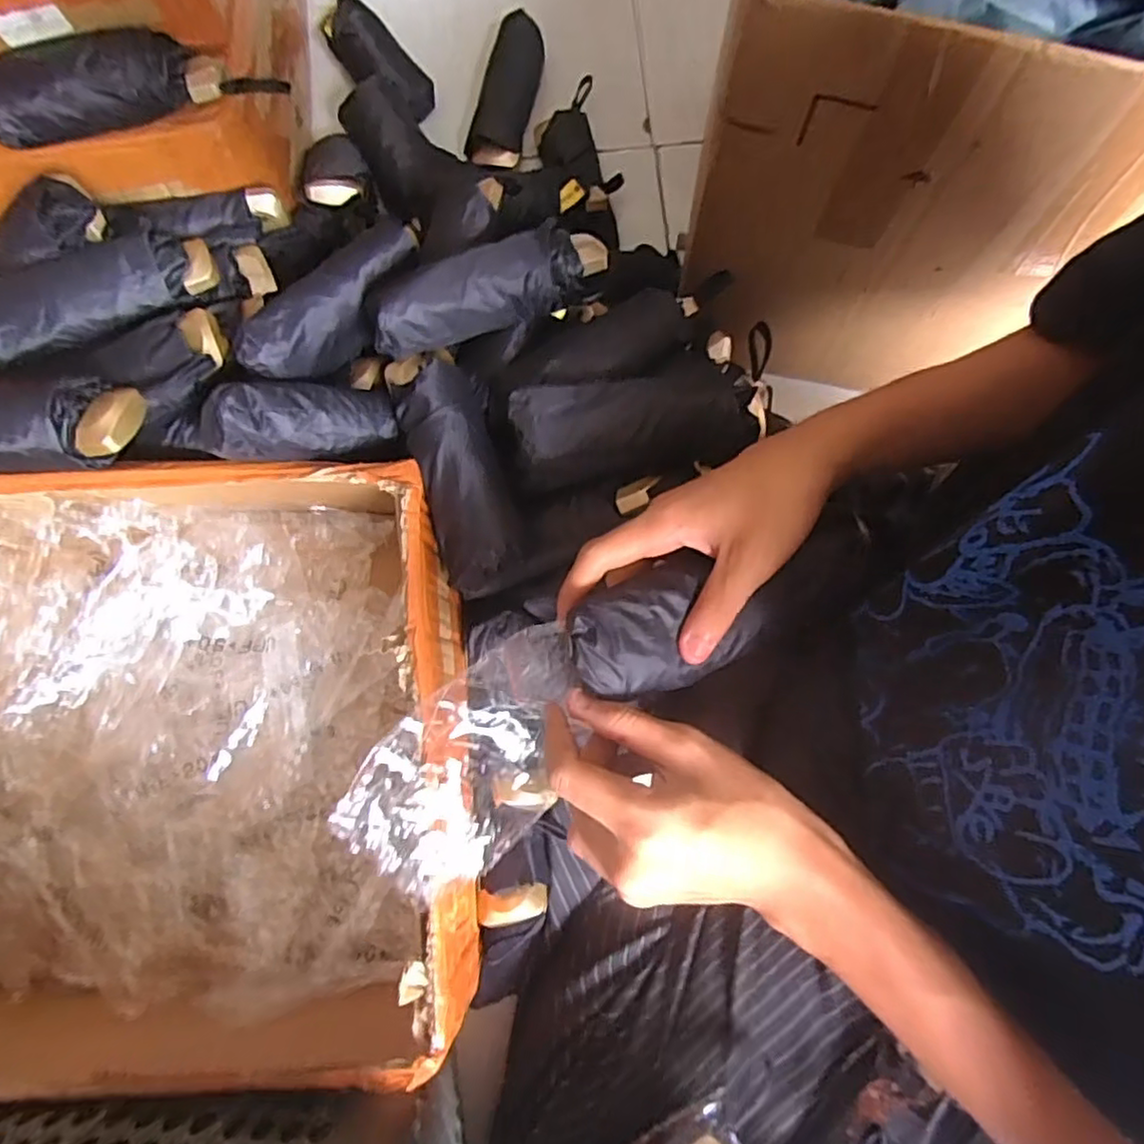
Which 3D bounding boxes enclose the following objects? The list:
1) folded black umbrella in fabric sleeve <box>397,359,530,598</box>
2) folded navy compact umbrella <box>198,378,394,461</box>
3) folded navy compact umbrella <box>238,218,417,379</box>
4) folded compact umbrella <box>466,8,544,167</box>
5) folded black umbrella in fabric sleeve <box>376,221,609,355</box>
[{"bbox_3d":[-0.077,-0.068,0.464,0.061,0.061,0.164,-17,92,-3],"label":"folded black umbrella in fabric sleeve"},{"bbox_3d":[-0.186,-0.103,0.450,0.117,0.047,0.051,-12,75,-36],"label":"folded navy compact umbrella"},{"bbox_3d":[-0.172,-0.198,0.486,0.045,0.060,0.170,27,65,7],"label":"folded navy compact umbrella"},{"bbox_3d":[-0.068,-0.511,0.704,0.059,0.043,0.173,11,78,4],"label":"folded compact umbrella"},{"bbox_3d":[-0.059,-0.203,0.463,0.173,0.037,0.053,-23,78,-4],"label":"folded black umbrella in fabric sleeve"}]

